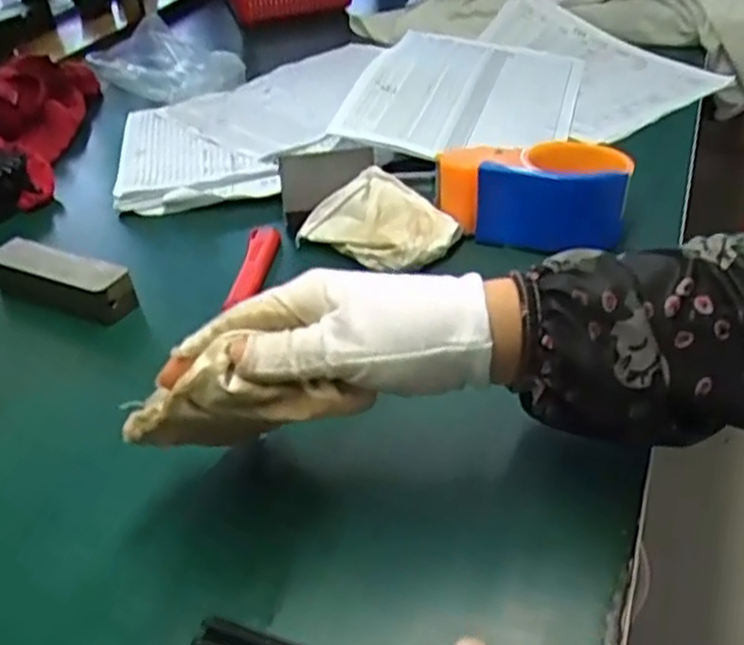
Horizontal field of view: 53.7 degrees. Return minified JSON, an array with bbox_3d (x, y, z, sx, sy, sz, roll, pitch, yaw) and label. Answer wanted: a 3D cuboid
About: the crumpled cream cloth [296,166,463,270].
[{"bbox_3d":[0.007,-0.077,0.542,0.100,0.032,0.070,27,48,34],"label":"crumpled cream cloth"}]

